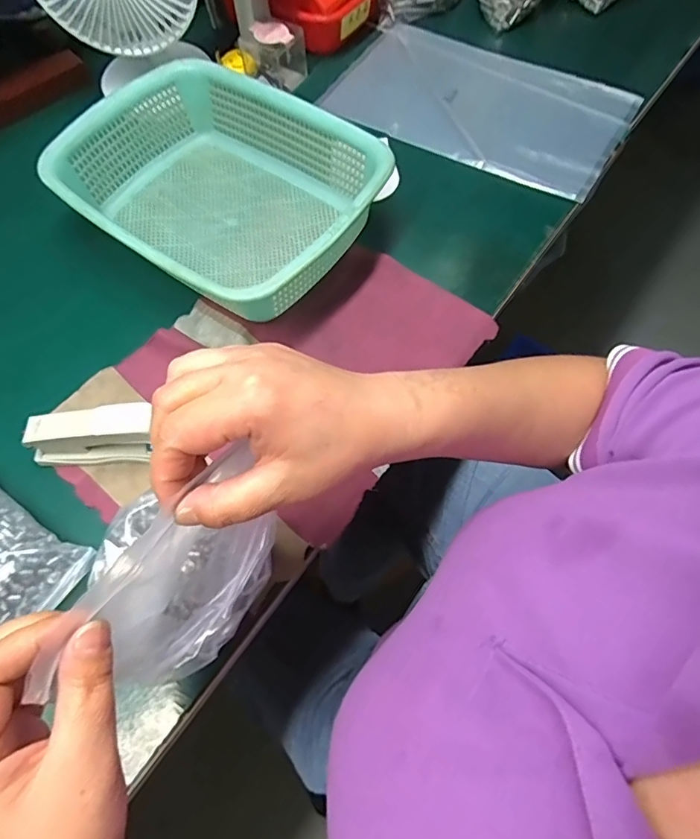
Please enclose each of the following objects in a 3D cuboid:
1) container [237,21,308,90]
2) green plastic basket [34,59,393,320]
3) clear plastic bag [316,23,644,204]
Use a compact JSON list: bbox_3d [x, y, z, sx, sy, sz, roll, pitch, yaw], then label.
[{"bbox_3d":[-0.091,-0.442,0.616,0.062,0.059,0.052,32,70,15],"label":"container"},{"bbox_3d":[-0.125,-0.221,0.496,0.298,0.077,0.224,34,70,16],"label":"green plastic basket"},{"bbox_3d":[0.147,-0.381,0.603,0.342,0.018,0.188,28,69,14],"label":"clear plastic bag"}]

